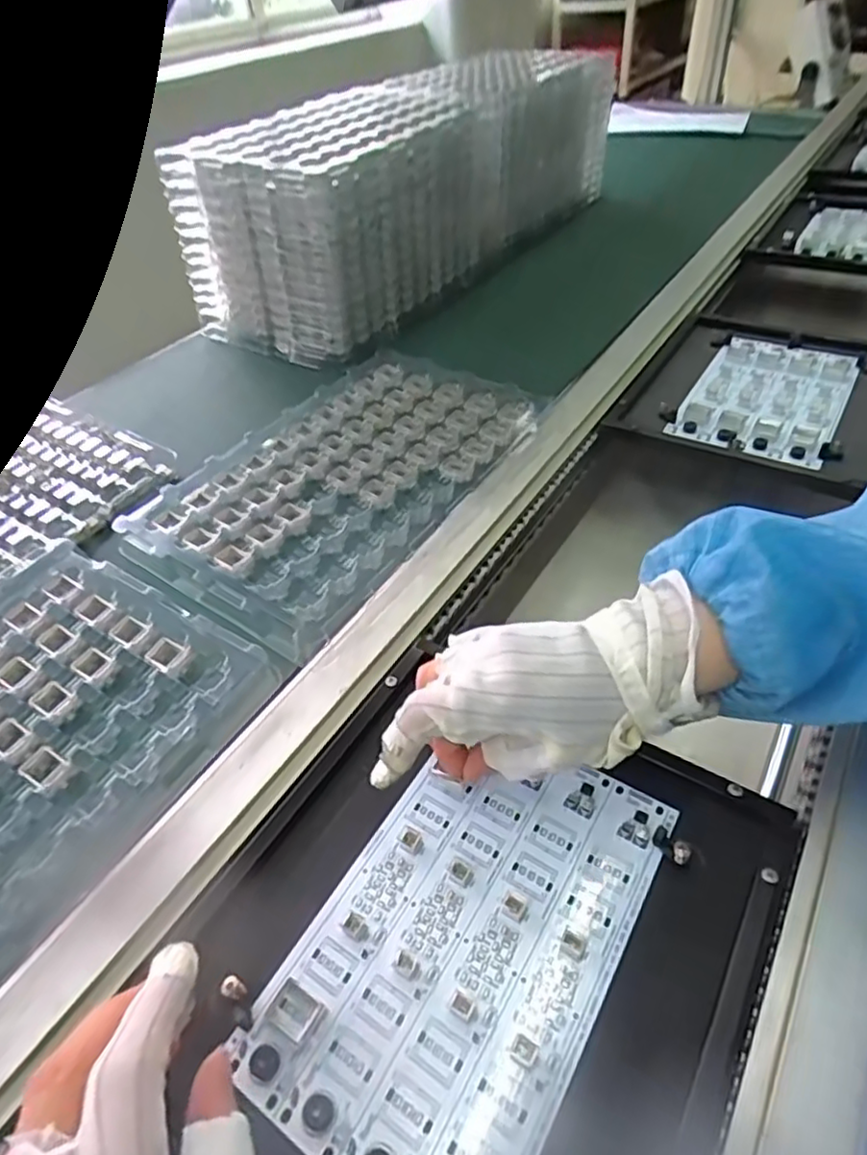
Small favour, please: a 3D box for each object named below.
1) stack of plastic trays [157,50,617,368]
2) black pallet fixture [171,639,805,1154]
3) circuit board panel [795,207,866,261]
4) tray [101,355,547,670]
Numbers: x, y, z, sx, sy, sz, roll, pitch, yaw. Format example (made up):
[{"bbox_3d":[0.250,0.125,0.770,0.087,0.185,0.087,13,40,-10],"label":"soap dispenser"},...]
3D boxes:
[{"bbox_3d":[-0.008,-0.527,0.824,0.233,0.162,0.673,23,53,20],"label":"stack of plastic trays"},{"bbox_3d":[0.017,0.165,0.305,0.235,0.017,0.253,22,50,26],"label":"black pallet fixture"},{"bbox_3d":[0.607,-0.496,0.928,0.140,0.028,0.226,17,49,23],"label":"circuit board panel"},{"bbox_3d":[-0.066,-0.092,0.533,0.204,0.018,0.323,24,52,27],"label":"tray"}]

